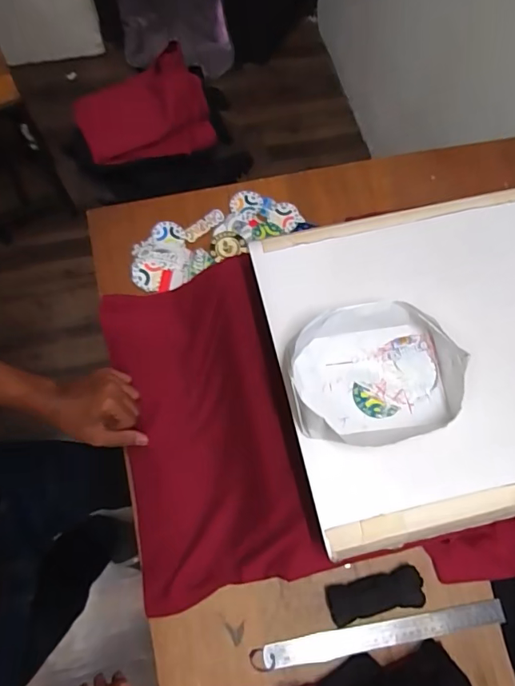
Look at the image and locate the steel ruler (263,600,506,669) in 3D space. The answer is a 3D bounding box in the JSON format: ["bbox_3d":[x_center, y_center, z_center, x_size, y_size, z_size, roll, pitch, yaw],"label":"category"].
[{"bbox_3d":[0.172,0.388,0.633,0.325,0.007,0.032,-8,68,-5],"label":"steel ruler"}]

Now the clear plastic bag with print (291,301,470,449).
[{"bbox_3d":[0.135,0.038,0.551,0.197,0.047,0.159,-10,74,-5],"label":"clear plastic bag with print"}]

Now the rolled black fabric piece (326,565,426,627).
[{"bbox_3d":[0.159,0.341,0.637,0.129,0.020,0.048,-12,74,-6],"label":"rolled black fabric piece"}]

